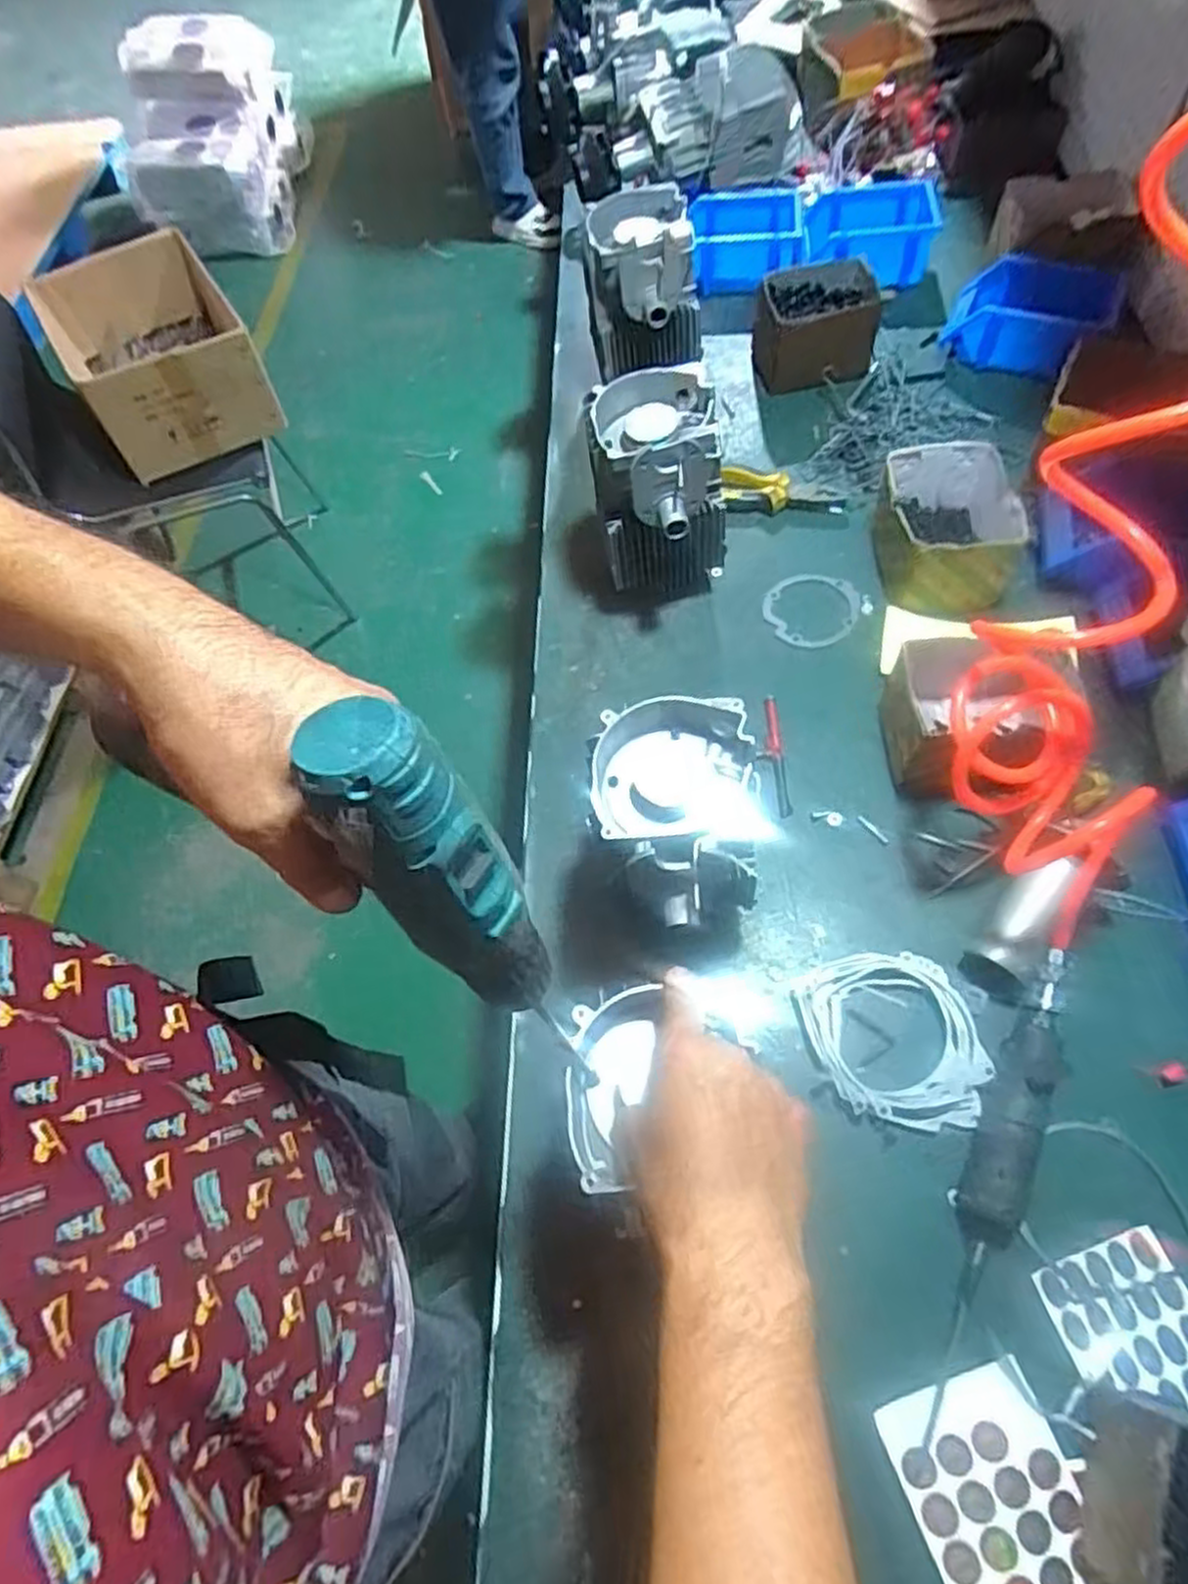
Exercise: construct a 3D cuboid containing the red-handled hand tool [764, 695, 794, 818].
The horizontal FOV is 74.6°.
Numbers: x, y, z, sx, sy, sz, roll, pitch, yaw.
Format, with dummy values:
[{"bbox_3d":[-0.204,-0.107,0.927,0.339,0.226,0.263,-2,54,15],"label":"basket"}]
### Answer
[{"bbox_3d":[0.183,-0.037,0.780,0.016,0.009,0.136,-3,63,2],"label":"red-handled hand tool"}]

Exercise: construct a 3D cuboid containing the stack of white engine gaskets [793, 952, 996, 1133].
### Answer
[{"bbox_3d":[0.242,0.200,0.629,0.122,0.024,0.141,-13,63,-4],"label":"stack of white engine gaskets"}]

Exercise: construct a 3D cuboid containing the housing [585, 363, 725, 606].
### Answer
[{"bbox_3d":[0.069,-0.282,0.794,0.123,0.215,0.149,-8,63,-1],"label":"housing"}]

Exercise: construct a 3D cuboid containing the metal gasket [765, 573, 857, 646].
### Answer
[{"bbox_3d":[0.237,-0.201,0.850,0.099,0.010,0.100,-1,63,2],"label":"metal gasket"}]

